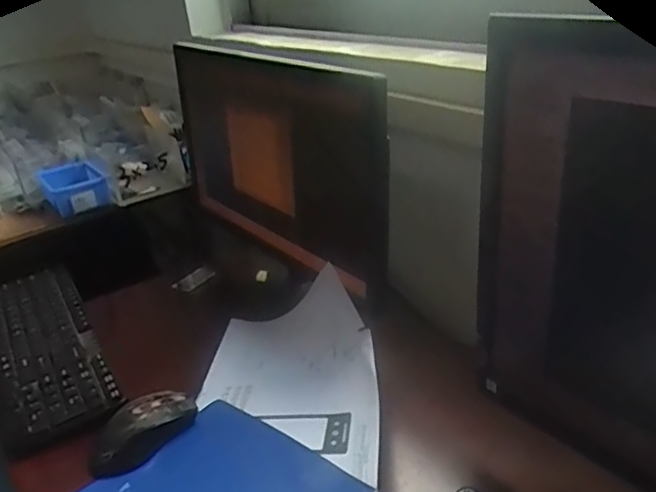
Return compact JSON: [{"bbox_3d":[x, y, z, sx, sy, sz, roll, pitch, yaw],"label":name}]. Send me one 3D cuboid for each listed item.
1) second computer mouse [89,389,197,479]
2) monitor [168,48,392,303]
[{"bbox_3d":[-0.189,0.186,0.615,0.112,0.036,0.054,-27,34,-36],"label":"second computer mouse"},{"bbox_3d":[-0.076,-0.110,0.773,0.059,0.253,0.423,-22,31,-28],"label":"monitor"}]

